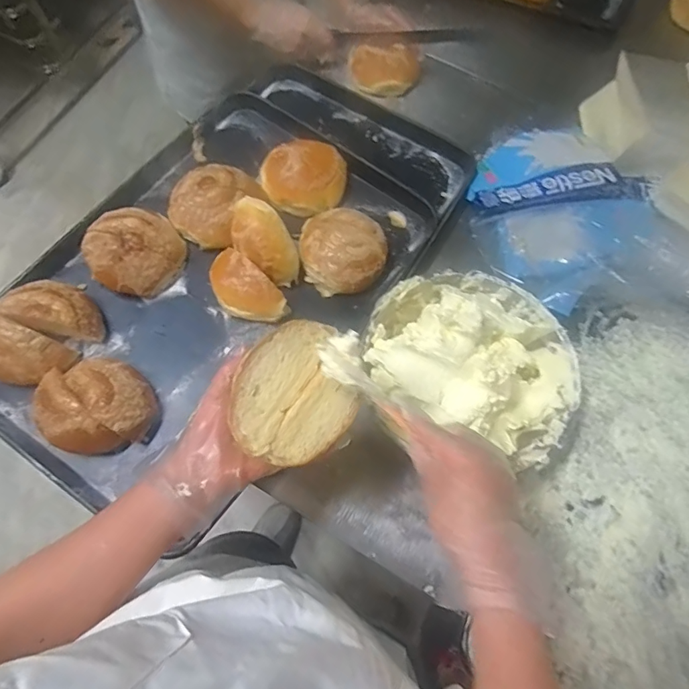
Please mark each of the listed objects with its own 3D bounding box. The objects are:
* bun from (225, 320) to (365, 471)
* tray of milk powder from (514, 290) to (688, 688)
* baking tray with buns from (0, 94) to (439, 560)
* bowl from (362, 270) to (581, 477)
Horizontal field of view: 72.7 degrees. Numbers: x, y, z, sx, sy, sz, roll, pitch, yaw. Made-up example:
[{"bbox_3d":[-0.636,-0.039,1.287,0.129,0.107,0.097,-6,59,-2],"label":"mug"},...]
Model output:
[{"bbox_3d":[-0.051,0.046,0.435,0.117,0.043,0.110,-39,100,-23],"label":"bun"},{"bbox_3d":[0.440,0.211,0.607,0.402,0.039,0.581,24,71,6],"label":"tray of milk powder"},{"bbox_3d":[-0.185,-0.093,0.637,0.386,0.096,0.597,36,73,10],"label":"baking tray with buns"},{"bbox_3d":[0.161,0.011,0.583,0.262,0.112,0.226,14,70,2],"label":"bowl"}]

